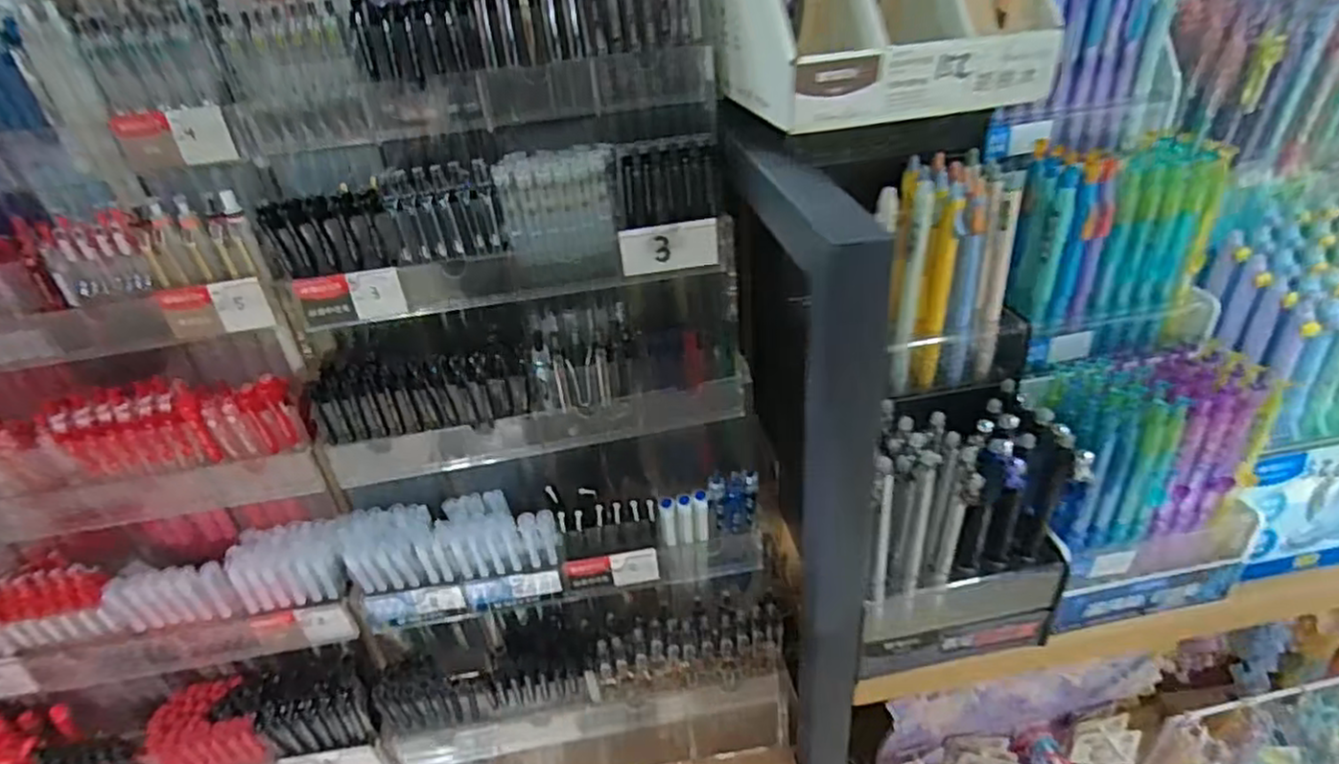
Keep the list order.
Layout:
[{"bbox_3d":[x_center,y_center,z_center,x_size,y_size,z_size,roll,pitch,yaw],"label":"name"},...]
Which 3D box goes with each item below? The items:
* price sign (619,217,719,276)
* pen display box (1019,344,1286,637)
[{"bbox_3d":[0.000,-0.088,0.465,0.063,0.032,0.005,-6,33,0],"label":"price sign"},{"bbox_3d":[0.311,0.070,0.482,0.138,0.166,0.083,-10,33,-6],"label":"pen display box"}]

